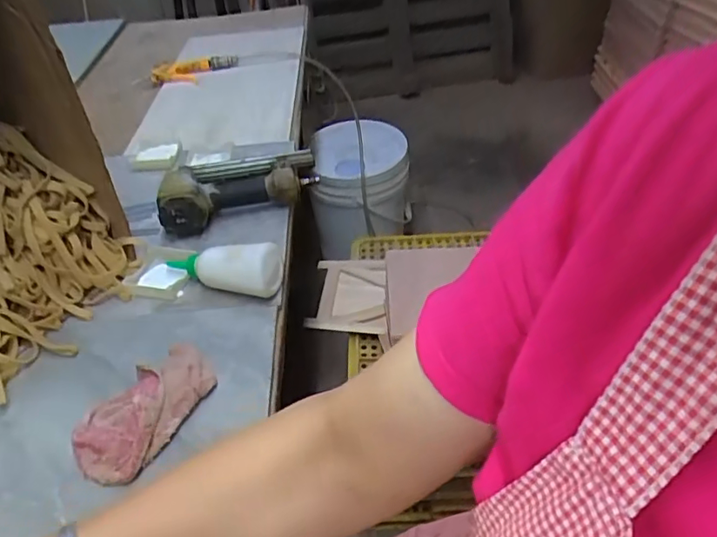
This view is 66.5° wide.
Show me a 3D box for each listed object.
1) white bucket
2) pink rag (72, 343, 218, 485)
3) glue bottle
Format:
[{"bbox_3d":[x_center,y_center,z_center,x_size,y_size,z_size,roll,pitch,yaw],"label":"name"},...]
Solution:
[{"bbox_3d":[0.007,-0.249,1.614,0.285,0.310,0.305,-4,42,0],"label":"white bucket"},{"bbox_3d":[-0.213,0.132,0.540,0.083,0.042,0.148,18,47,23],"label":"pink rag"},{"bbox_3d":[-0.170,0.000,0.677,0.147,0.052,0.050,2,42,7],"label":"glue bottle"}]

